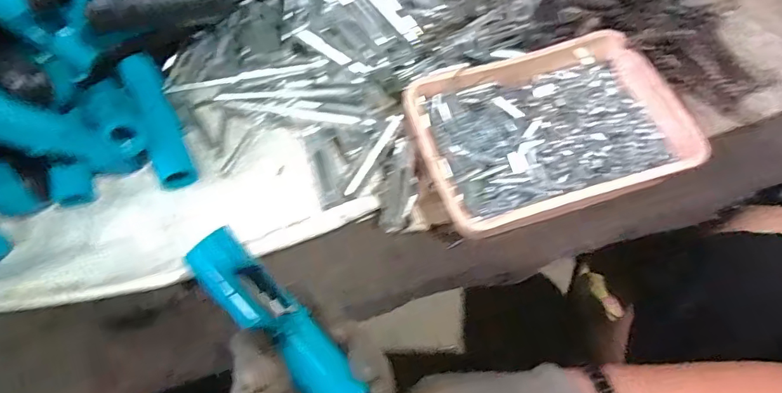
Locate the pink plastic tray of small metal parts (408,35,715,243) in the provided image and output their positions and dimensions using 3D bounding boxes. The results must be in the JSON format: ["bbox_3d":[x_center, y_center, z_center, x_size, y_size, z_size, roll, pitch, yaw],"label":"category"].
[{"bbox_3d":[0.121,-0.053,0.369,0.199,0.034,0.137,-16,64,-7],"label":"pink plastic tray of small metal parts"}]

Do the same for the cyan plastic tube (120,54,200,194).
[{"bbox_3d":[-0.191,-0.065,0.377,0.026,0.021,0.124,-22,77,-10],"label":"cyan plastic tube"}]

